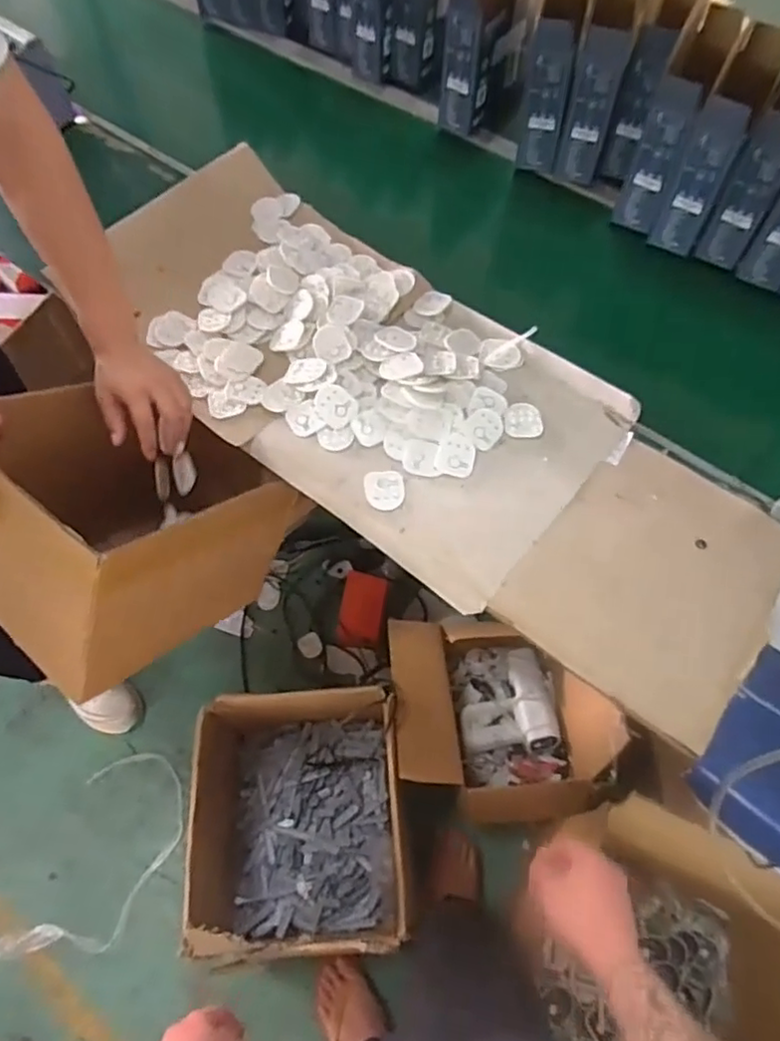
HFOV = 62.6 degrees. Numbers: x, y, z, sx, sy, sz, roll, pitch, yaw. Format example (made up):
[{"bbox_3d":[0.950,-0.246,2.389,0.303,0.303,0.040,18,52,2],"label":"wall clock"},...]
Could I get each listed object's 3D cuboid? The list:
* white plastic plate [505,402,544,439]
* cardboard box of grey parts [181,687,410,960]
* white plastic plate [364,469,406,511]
[{"bbox_3d":[0.188,-0.141,0.900,0.052,0.007,0.059,3,62,3],"label":"white plastic plate"},{"bbox_3d":[-0.165,0.578,1.217,0.375,0.294,0.400,-1,62,1],"label":"cardboard box of grey parts"},{"bbox_3d":[-0.006,-0.041,0.849,0.051,0.004,0.060,-7,62,-3],"label":"white plastic plate"}]

